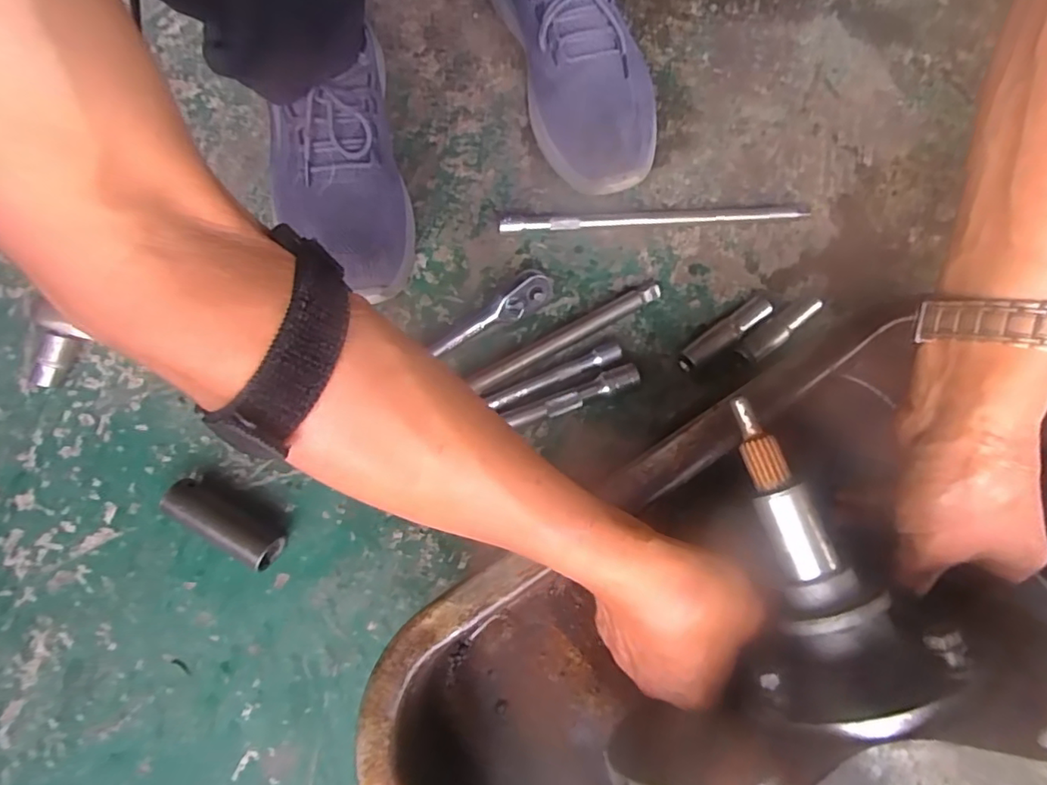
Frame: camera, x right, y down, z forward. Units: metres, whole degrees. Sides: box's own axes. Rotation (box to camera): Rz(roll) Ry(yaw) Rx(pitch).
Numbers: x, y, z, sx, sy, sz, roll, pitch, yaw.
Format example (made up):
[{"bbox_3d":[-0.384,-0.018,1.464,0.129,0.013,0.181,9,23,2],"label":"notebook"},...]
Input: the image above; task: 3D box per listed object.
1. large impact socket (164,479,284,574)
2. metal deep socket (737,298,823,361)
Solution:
[{"bbox_3d":[-0.201,0.089,0.385,0.077,0.031,0.029,28,76,7],"label":"large impact socket"},{"bbox_3d":[0.193,-0.049,0.436,0.081,0.018,0.018,-36,78,-10],"label":"metal deep socket"}]

